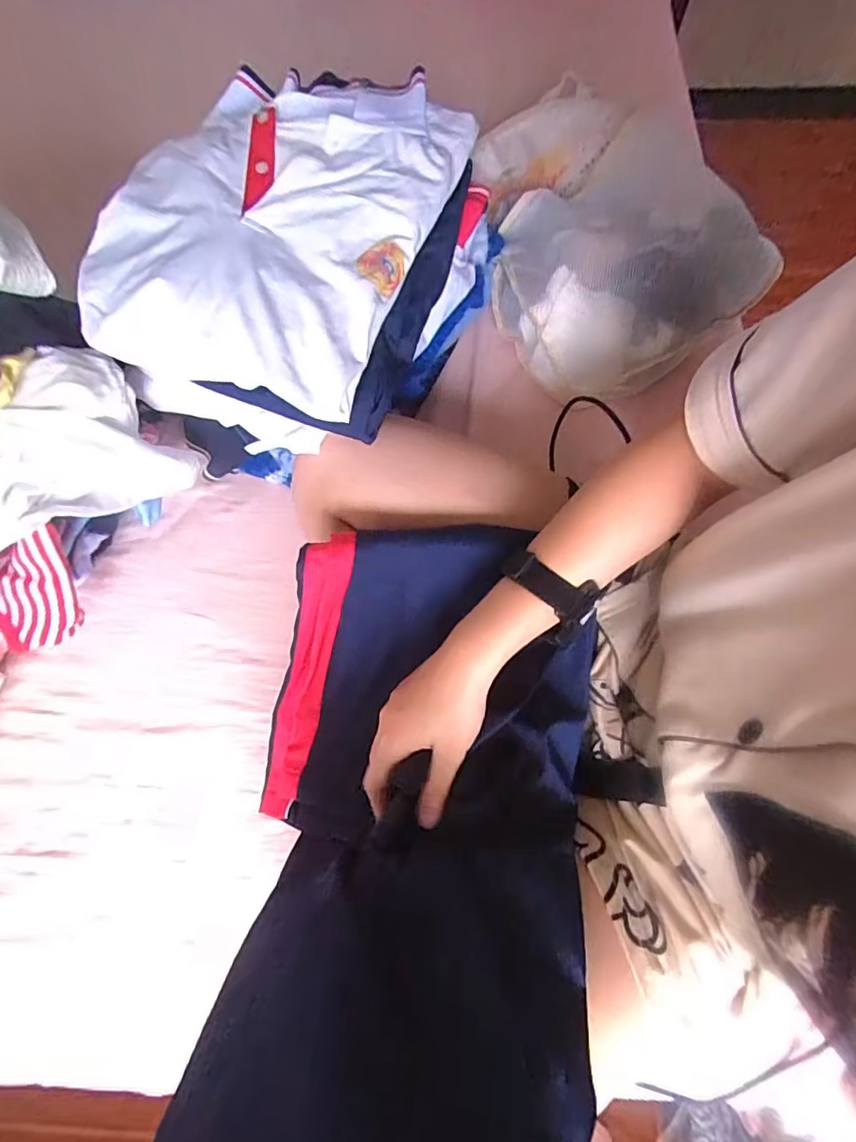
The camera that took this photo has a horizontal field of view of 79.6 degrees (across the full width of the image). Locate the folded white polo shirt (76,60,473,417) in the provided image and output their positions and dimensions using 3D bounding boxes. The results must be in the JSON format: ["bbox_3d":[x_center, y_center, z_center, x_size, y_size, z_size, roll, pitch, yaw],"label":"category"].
[{"bbox_3d":[-0.128,-0.308,0.457,0.241,0.051,0.327,20,73,8],"label":"folded white polo shirt"}]

